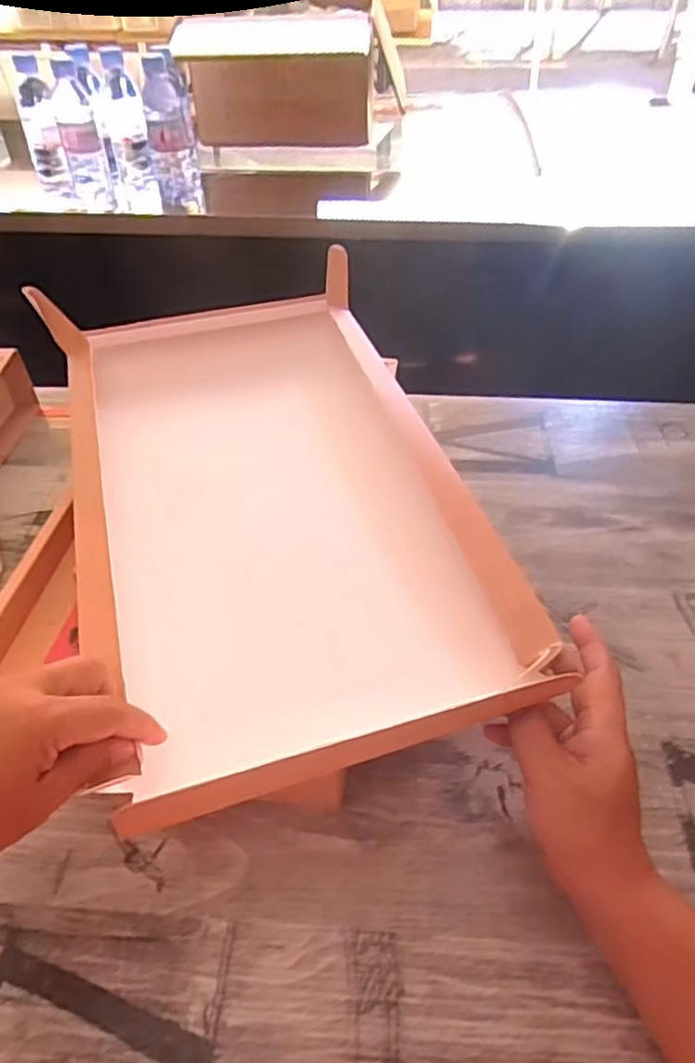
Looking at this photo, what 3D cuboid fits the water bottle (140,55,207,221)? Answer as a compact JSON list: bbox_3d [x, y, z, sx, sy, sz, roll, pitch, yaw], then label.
[{"bbox_3d":[-0.262,-0.578,0.972,0.066,0.196,0.056,-10,48,-9],"label":"water bottle"}]

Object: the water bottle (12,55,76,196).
[{"bbox_3d":[-0.453,-0.595,0.967,0.051,0.161,0.060,-22,51,-19],"label":"water bottle"}]

